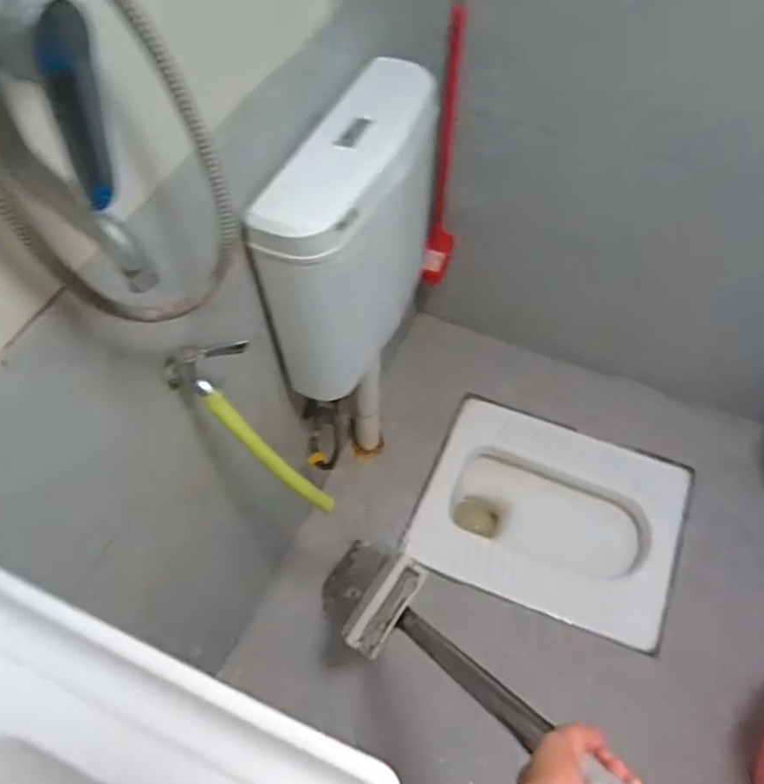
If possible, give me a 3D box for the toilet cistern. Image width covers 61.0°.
[{"bbox_3d":[-0.028,-0.204,0.957,0.122,0.384,0.343,21,59,15],"label":"toilet cistern"}]

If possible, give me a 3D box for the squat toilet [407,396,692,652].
[{"bbox_3d":[0.352,0.286,1.406,0.498,0.199,0.401,20,58,14],"label":"squat toilet"}]

